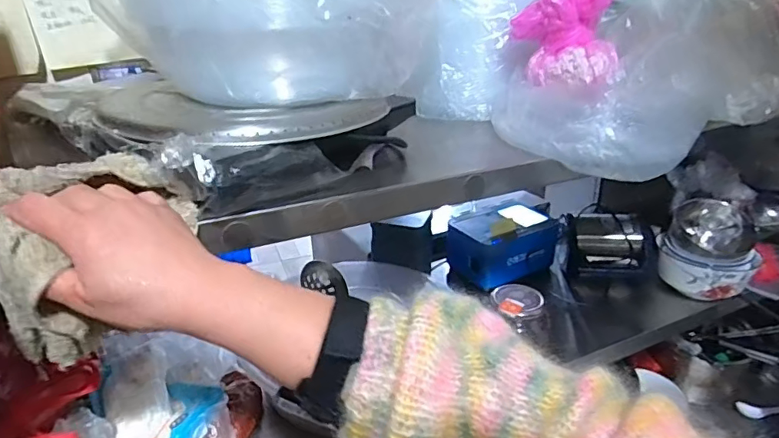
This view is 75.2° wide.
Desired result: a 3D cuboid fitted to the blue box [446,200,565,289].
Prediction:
[{"bbox_3d":[0.200,0.041,0.884,0.172,0.095,0.116,-16,28,-29],"label":"blue box"}]

